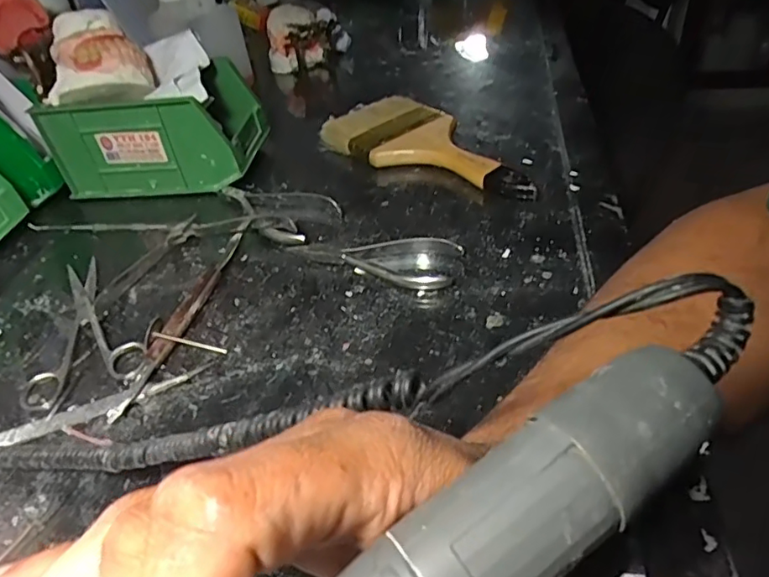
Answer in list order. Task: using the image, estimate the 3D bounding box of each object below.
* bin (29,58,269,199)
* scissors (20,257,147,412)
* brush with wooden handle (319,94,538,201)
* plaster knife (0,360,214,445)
[{"bbox_3d":[-0.205,-0.146,0.514,0.166,0.085,0.094,-1,40,8],"label":"bin"},{"bbox_3d":[-0.204,0.025,0.366,0.069,0.009,0.130,-25,42,-20],"label":"scissors"},{"bbox_3d":[0.045,-0.128,0.499,0.096,0.023,0.223,-34,46,-28],"label":"brush with wooden handle"},{"bbox_3d":[-0.160,0.067,0.310,0.125,0.006,0.017,-18,41,-13],"label":"plaster knife"}]

